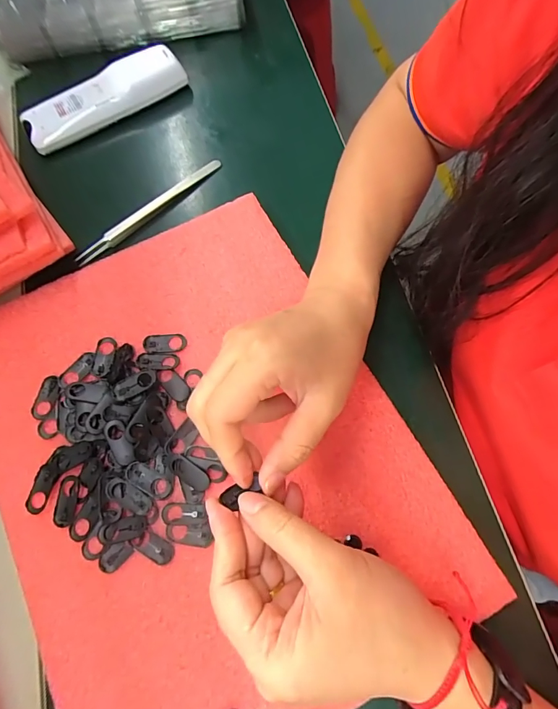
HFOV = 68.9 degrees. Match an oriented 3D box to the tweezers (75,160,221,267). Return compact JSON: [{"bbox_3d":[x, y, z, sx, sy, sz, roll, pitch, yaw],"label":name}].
[{"bbox_3d":[-0.110,-0.127,0.352,0.153,0.004,0.010,-43,74,-12],"label":"tweezers"}]

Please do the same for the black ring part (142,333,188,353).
[{"bbox_3d":[-0.086,-0.009,0.304,0.032,0.004,0.014,-3,70,1],"label":"black ring part"}]

